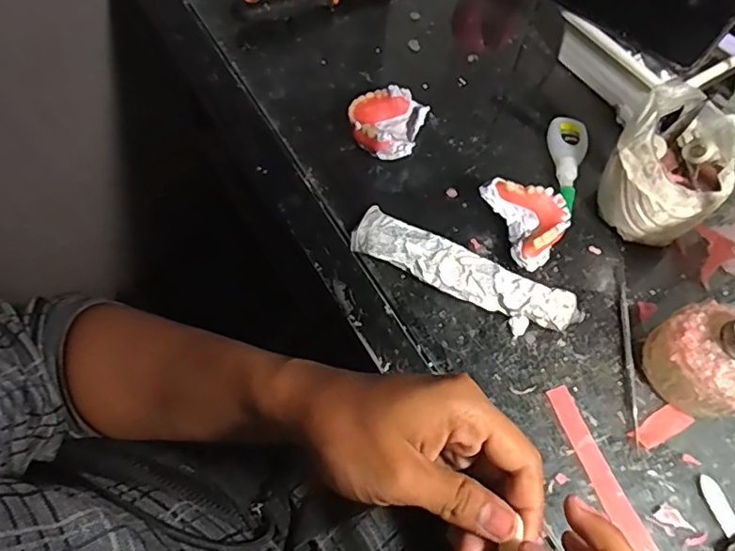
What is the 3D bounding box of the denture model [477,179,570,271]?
[{"bbox_3d":[0.130,-0.044,0.454,0.056,0.036,0.073,-20,64,-14],"label":"denture model"}]

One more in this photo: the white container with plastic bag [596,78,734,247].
[{"bbox_3d":[0.232,-0.078,0.445,0.079,0.100,0.090,-35,69,-20],"label":"white container with plastic bag"}]

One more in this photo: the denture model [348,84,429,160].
[{"bbox_3d":[0.015,-0.131,0.498,0.061,0.031,0.072,17,62,5],"label":"denture model"}]

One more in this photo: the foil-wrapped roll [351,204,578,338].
[{"bbox_3d":[0.069,-0.001,0.430,0.171,0.028,0.035,28,63,11],"label":"foil-wrapped roll"}]

